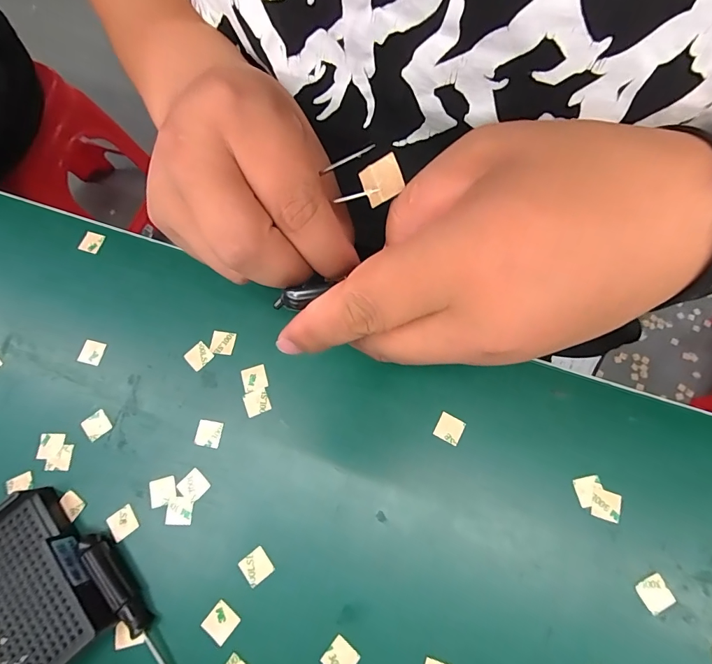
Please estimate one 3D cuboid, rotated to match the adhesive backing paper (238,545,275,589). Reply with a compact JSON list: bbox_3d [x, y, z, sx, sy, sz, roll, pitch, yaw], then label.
[{"bbox_3d":[-0.056,0.132,0.220,0.016,0.004,0.016,-37,75,-10],"label":"adhesive backing paper"}]

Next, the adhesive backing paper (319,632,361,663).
[{"bbox_3d":[-0.008,0.171,0.206,0.016,0.004,0.015,35,76,13],"label":"adhesive backing paper"}]

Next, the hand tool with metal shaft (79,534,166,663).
[{"bbox_3d":[-0.109,0.163,0.205,0.011,0.014,0.128,-38,75,-9],"label":"hand tool with metal shaft"}]

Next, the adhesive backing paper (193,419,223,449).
[{"bbox_3d":[-0.092,0.063,0.244,0.016,0.004,0.015,10,74,4],"label":"adhesive backing paper"}]

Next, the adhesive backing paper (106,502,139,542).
[{"bbox_3d":[-0.137,0.112,0.230,0.016,0.004,0.015,-36,75,-12],"label":"adhesive backing paper"}]

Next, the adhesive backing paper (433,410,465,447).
[{"bbox_3d":[0.057,0.059,0.239,0.016,0.004,0.015,27,80,14],"label":"adhesive backing paper"}]

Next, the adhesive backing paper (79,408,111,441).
[{"bbox_3d":[-0.164,0.059,0.248,0.015,0.004,0.015,-38,77,-18],"label":"adhesive backing paper"}]

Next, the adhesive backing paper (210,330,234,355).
[{"bbox_3d":[-0.089,0.007,0.262,0.015,0.004,0.015,8,74,0],"label":"adhesive backing paper"}]

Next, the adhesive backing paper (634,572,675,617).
[{"bbox_3d":[0.159,0.139,0.208,0.015,0.004,0.015,-31,69,0],"label":"adhesive backing paper"}]

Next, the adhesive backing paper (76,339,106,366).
[{"bbox_3d":[-0.177,0.014,0.263,0.015,0.004,0.016,15,75,-1],"label":"adhesive backing paper"}]

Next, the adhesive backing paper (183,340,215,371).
[{"bbox_3d":[-0.104,0.015,0.258,0.015,0.004,0.016,41,78,14],"label":"adhesive backing paper"}]

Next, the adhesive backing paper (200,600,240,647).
[{"bbox_3d":[-0.074,0.158,0.213,0.016,0.004,0.016,36,76,11],"label":"adhesive backing paper"}]

